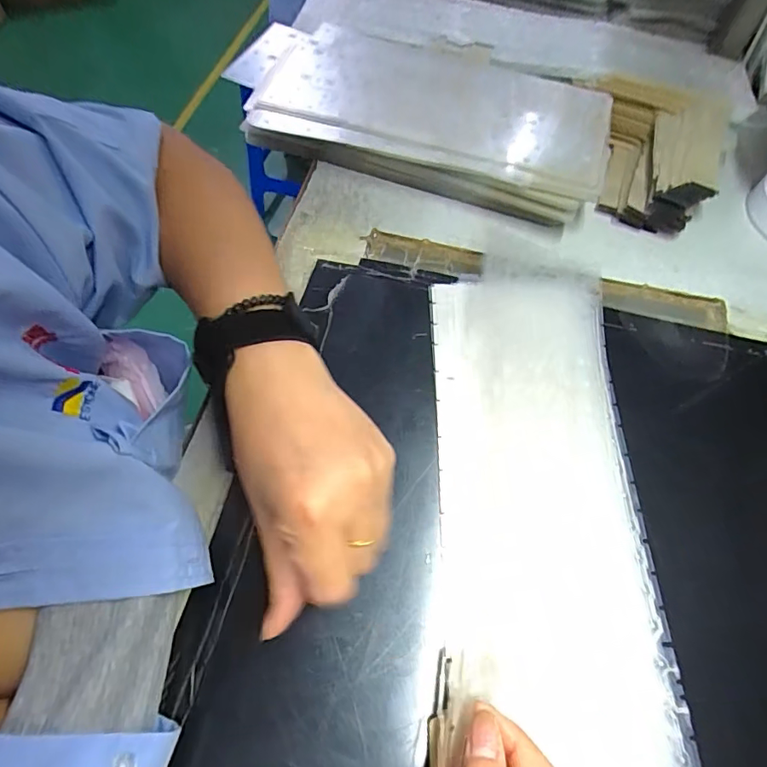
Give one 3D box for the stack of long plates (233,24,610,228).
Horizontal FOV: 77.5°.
[{"bbox_3d":[0.035,-0.251,0.452,0.354,0.056,0.148,17,63,8],"label":"stack of long plates"}]

